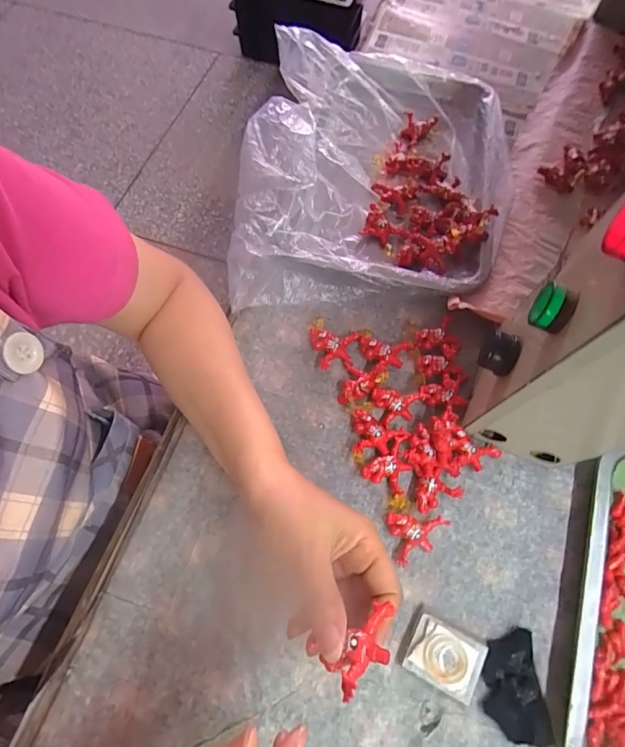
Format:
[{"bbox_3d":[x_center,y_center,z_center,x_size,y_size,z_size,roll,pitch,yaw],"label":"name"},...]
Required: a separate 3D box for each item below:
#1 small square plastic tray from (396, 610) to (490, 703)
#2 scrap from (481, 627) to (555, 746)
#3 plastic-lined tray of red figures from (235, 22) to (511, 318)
[{"bbox_3d":[0.093,0.199,0.296,0.050,0.019,0.039,27,69,10],"label":"small square plastic tray"},{"bbox_3d":[0.139,0.218,0.294,0.040,0.012,0.064,-4,67,-3],"label":"scrap"},{"bbox_3d":[0.072,-0.228,0.456,0.278,0.063,0.363,5,67,1],"label":"plastic-lined tray of red figures"}]

